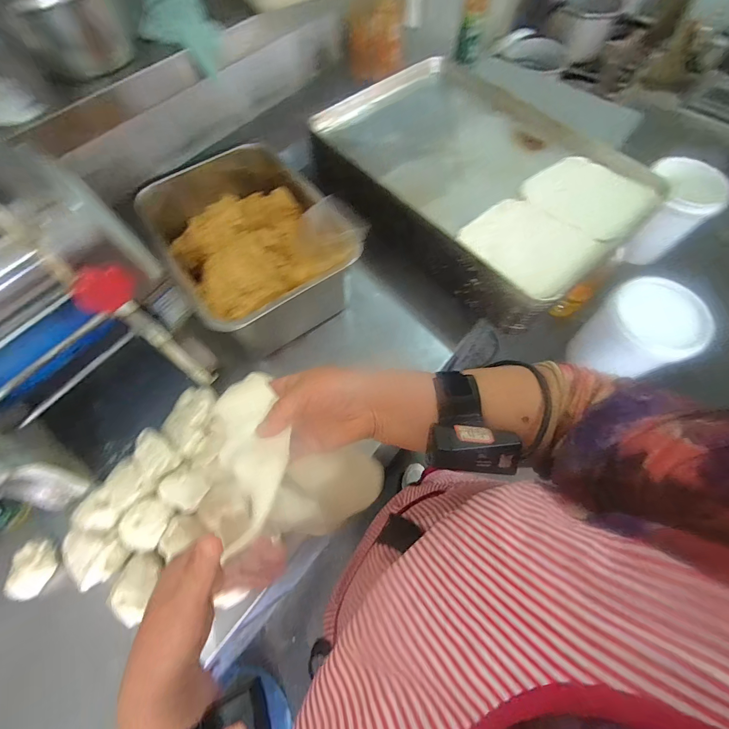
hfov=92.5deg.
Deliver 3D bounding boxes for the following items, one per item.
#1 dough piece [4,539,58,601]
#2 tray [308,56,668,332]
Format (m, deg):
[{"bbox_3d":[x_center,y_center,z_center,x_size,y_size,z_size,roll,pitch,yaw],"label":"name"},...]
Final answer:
[{"bbox_3d":[-0.448,0.276,0.471,0.039,0.029,0.068,1,65,1],"label":"dough piece"},{"bbox_3d":[0.222,-0.383,0.725,0.434,0.118,0.612,-40,71,-17],"label":"tray"}]

